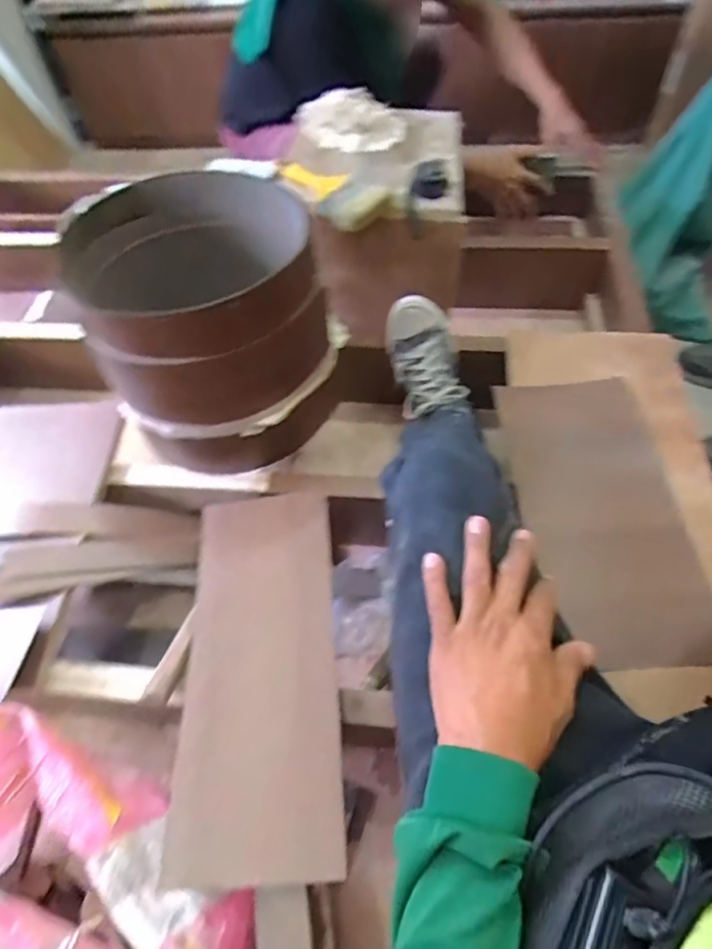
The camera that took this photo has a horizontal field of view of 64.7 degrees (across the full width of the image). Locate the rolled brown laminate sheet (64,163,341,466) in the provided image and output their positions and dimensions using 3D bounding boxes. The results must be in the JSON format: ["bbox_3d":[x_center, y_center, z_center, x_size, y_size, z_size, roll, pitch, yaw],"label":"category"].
[{"bbox_3d":[-0.201,-0.226,0.745,0.304,0.237,0.334,-31,59,-15],"label":"rolled brown laminate sheet"}]

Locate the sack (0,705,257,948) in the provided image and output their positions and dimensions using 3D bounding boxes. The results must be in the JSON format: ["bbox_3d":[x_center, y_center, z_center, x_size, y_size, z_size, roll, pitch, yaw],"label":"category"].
[{"bbox_3d":[-0.262,0.409,0.566,0.344,0.214,0.194,20,60,17],"label":"sack"}]

